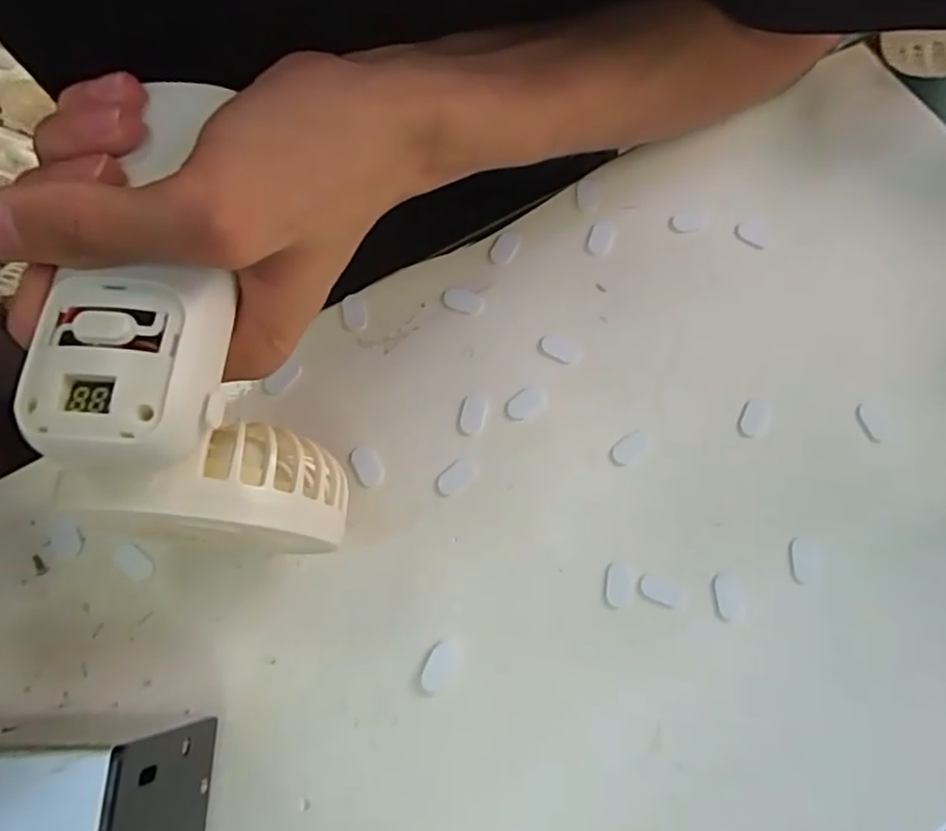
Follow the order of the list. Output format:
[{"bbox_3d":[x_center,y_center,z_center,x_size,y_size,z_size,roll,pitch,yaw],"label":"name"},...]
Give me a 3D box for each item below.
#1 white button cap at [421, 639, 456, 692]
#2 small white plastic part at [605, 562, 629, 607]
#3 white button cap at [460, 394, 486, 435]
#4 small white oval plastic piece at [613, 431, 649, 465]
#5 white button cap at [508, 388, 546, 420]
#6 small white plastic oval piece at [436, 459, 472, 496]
[{"bbox_3d":[-0.013,0.095,0.246,0.010,0.004,0.019,23,72,6],"label":"white button cap"},{"bbox_3d":[0.057,0.067,0.257,0.009,0.004,0.016,5,71,0],"label":"small white plastic part"},{"bbox_3d":[0.000,-0.001,0.277,0.010,0.004,0.017,14,72,3],"label":"white button cap"},{"bbox_3d":[0.068,0.014,0.276,0.018,0.004,0.010,-35,76,-12],"label":"small white oval plastic piece"},{"bbox_3d":[0.023,-0.006,0.279,0.017,0.004,0.011,-39,76,-13],"label":"white button cap"},{"bbox_3d":[-0.008,0.025,0.269,0.016,0.004,0.010,-41,77,-14],"label":"small white plastic oval piece"}]

